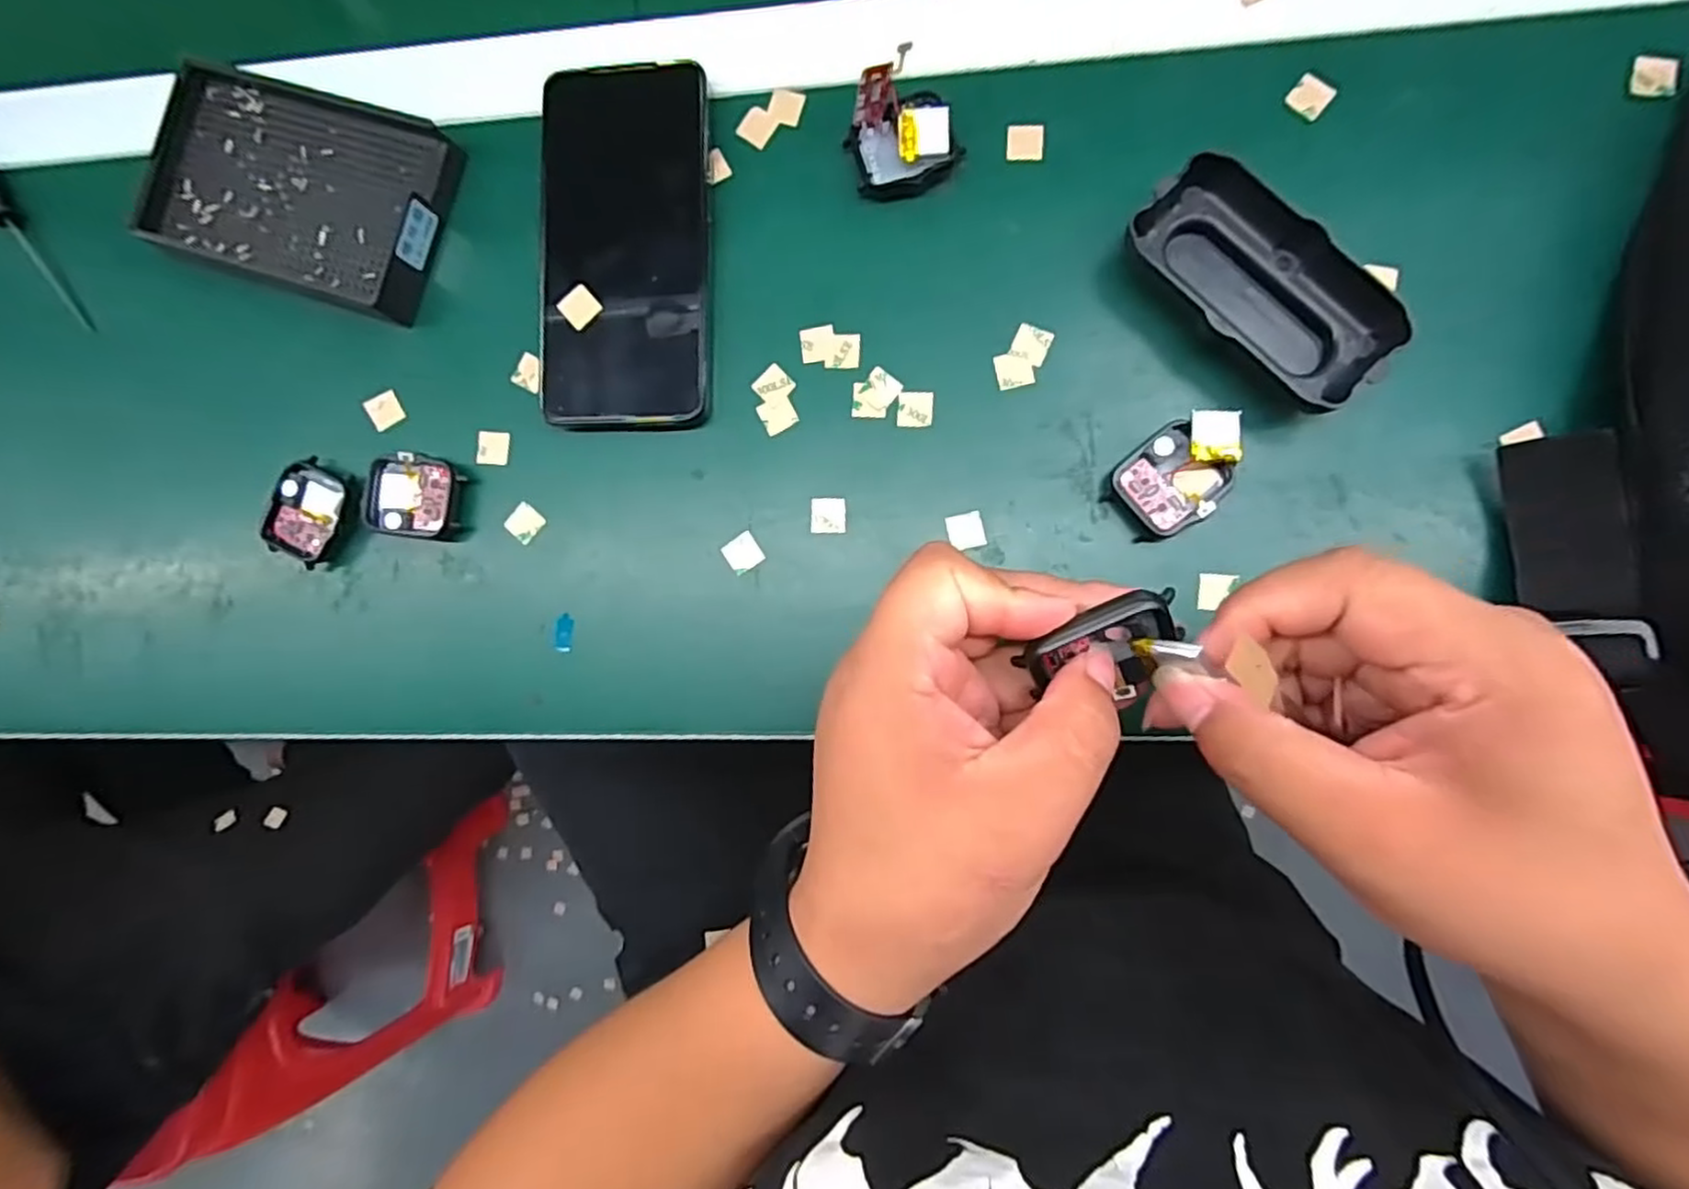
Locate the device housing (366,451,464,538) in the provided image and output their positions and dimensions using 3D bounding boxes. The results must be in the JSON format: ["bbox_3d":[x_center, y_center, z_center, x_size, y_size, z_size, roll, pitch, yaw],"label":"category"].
[{"bbox_3d":[-0.204,-0.046,0.339,0.046,0.012,0.038,10,88,7],"label":"device housing"}]

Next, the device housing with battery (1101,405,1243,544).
[{"bbox_3d":[0.140,-0.051,0.298,0.054,0.016,0.037,-41,83,3],"label":"device housing with battery"}]

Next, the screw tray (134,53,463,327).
[{"bbox_3d":[-0.263,-0.194,0.346,0.140,0.026,0.091,19,89,8],"label":"screw tray"}]

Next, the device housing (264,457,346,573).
[{"bbox_3d":[-0.259,-0.039,0.346,0.035,0.012,0.047,22,90,8],"label":"device housing"}]

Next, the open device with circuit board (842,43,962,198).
[{"bbox_3d":[0.025,-0.199,0.306,0.045,0.037,0.038,-18,85,6],"label":"open device with circuit board"}]

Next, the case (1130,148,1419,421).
[{"bbox_3d":[0.173,-0.128,0.292,0.052,0.025,0.109,-39,83,3],"label":"case"}]

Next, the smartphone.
[{"bbox_3d":[-0.100,-0.159,0.326,0.078,0.007,0.163,1,91,7],"label":"smartphone"}]

